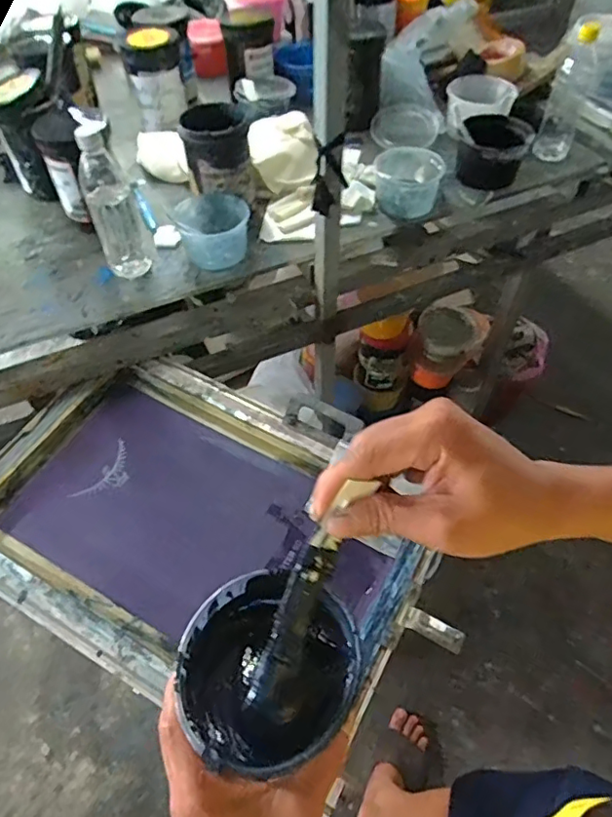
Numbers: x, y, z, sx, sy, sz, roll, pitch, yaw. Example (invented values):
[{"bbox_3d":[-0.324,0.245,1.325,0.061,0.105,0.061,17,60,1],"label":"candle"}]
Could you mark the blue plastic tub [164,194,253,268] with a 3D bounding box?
[{"bbox_3d":[-0.148,-0.283,0.882,0.118,0.061,0.110,-1,54,1],"label":"blue plastic tub"}]

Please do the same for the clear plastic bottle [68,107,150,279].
[{"bbox_3d":[-0.281,-0.294,0.798,0.061,0.228,0.057,-19,56,-12],"label":"clear plastic bottle"}]

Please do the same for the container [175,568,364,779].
[{"bbox_3d":[-0.023,0.177,0.363,0.124,0.073,0.124,17,40,7],"label":"container"}]

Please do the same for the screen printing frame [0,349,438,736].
[{"bbox_3d":[-0.147,0.153,0.747,0.585,0.050,0.393,24,58,17],"label":"screen printing frame"}]

